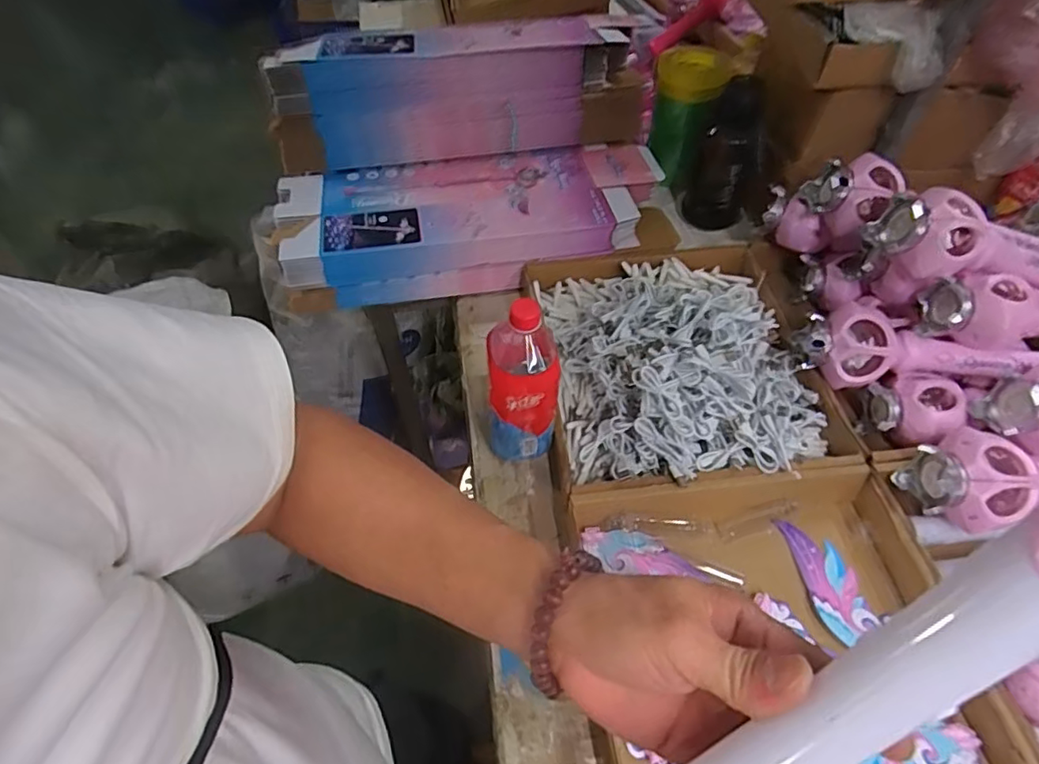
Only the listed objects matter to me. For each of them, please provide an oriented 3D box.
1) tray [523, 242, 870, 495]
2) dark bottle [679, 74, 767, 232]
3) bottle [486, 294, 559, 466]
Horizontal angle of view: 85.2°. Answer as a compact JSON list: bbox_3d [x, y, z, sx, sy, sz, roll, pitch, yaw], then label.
[{"bbox_3d":[0.203,-0.063,0.711,0.349,0.118,0.388,-6,52,-4],"label":"tray"},{"bbox_3d":[0.327,-0.348,0.890,0.118,0.218,0.097,15,54,12],"label":"dark bottle"},{"bbox_3d":[0.003,-0.005,0.616,0.071,0.195,0.080,-3,52,-1],"label":"bottle"}]

